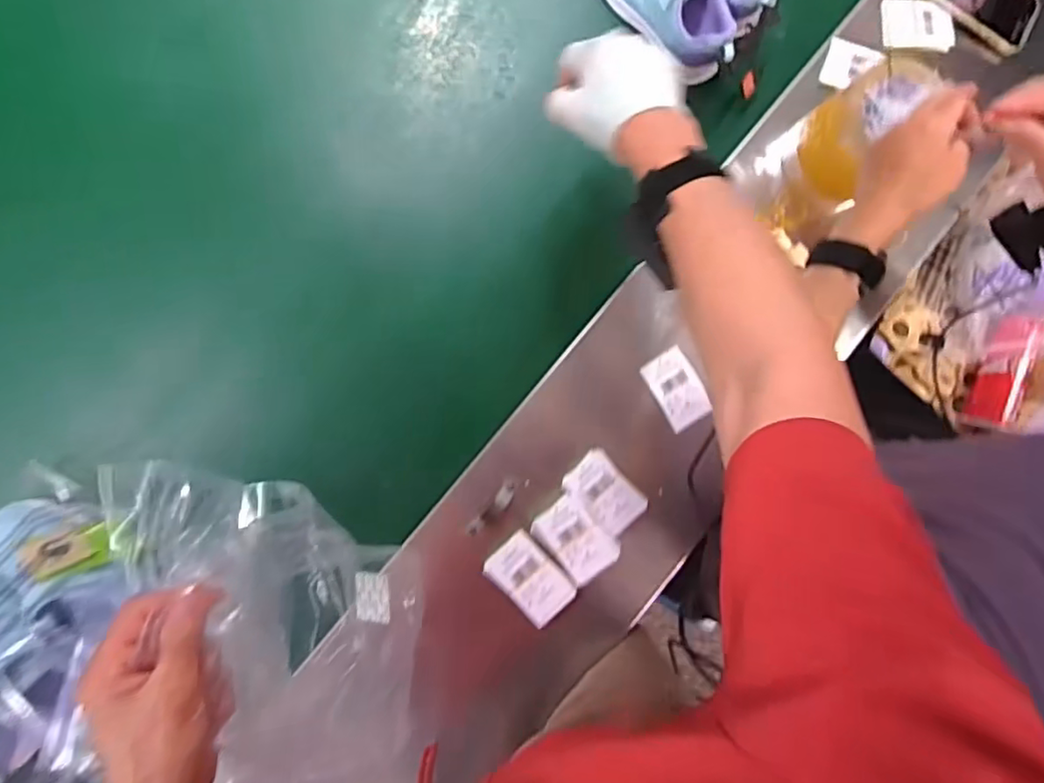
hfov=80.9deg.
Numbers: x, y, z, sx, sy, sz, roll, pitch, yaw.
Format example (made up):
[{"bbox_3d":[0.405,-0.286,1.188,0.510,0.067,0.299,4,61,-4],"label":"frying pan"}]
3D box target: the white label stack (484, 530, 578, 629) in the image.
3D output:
[{"bbox_3d":[0.009,0.194,0.636,0.057,0.028,0.085,-45,96,-4],"label":"white label stack"}]

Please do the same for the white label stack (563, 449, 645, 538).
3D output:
[{"bbox_3d":[0.086,0.107,0.648,0.054,0.034,0.079,-42,96,-5],"label":"white label stack"}]

